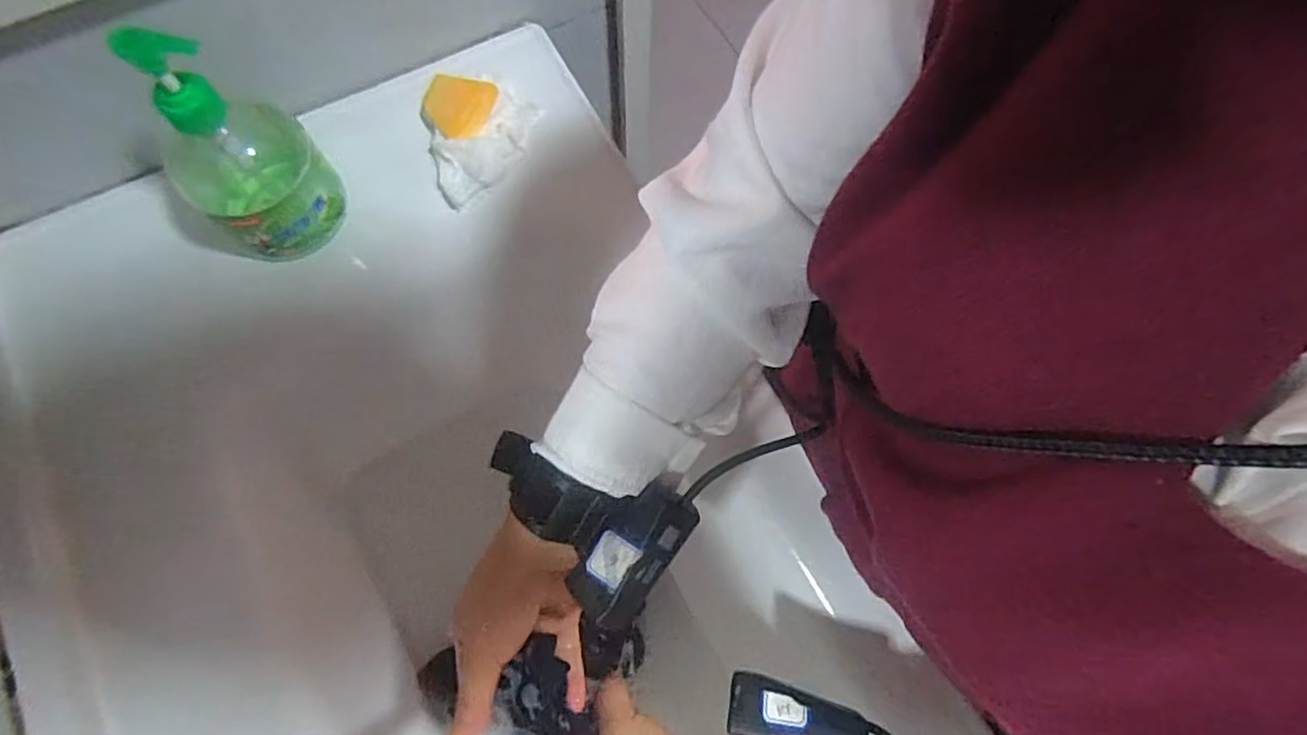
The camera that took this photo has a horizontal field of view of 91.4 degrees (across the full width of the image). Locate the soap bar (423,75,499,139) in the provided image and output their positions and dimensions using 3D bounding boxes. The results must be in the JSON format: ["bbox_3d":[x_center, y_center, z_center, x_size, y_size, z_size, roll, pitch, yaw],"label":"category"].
[{"bbox_3d":[-0.149,-0.201,0.495,0.050,0.018,0.048,0,72,-2],"label":"soap bar"}]

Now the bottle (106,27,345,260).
[{"bbox_3d":[-0.266,-0.138,0.404,0.079,0.163,0.081,40,75,10],"label":"bottle"}]

